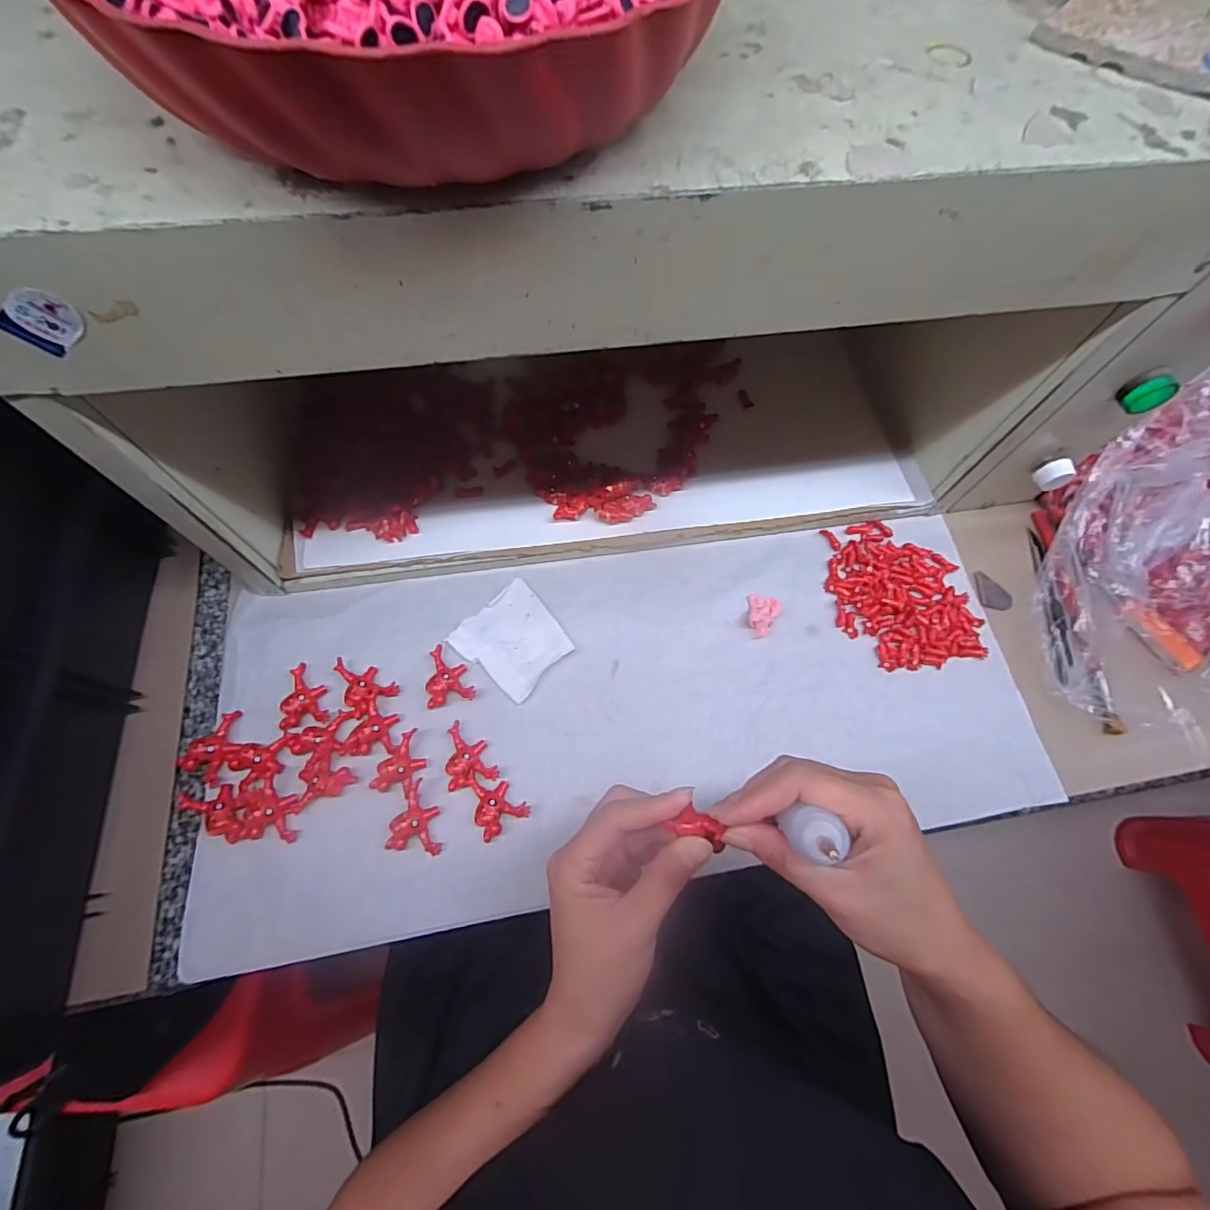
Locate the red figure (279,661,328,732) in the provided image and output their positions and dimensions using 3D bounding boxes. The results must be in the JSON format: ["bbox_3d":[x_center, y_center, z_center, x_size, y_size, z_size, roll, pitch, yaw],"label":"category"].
[{"bbox_3d":[-0.222,0.066,0.397,0.031,0.010,0.047,-13,67,-7],"label":"red figure"}]

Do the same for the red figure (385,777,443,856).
[{"bbox_3d":[-0.125,0.143,0.365,0.035,0.011,0.045,7,66,2],"label":"red figure"}]

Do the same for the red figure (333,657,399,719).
[{"bbox_3d":[-0.183,0.061,0.400,0.049,0.014,0.034,32,69,12],"label":"red figure"}]

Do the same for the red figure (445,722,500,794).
[{"bbox_3d":[-0.096,0.105,0.385,0.034,0.012,0.045,-12,67,-7],"label":"red figure"}]

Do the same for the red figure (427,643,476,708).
[{"bbox_3d":[-0.118,0.052,0.407,0.034,0.009,0.045,-12,67,-7],"label":"red figure"}]

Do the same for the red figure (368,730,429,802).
[{"bbox_3d":[-0.140,0.111,0.379,0.032,0.010,0.044,13,66,5],"label":"red figure"}]

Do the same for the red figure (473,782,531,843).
[{"bbox_3d":[-0.070,0.139,0.368,0.035,0.011,0.036,-9,67,-5],"label":"red figure"}]

